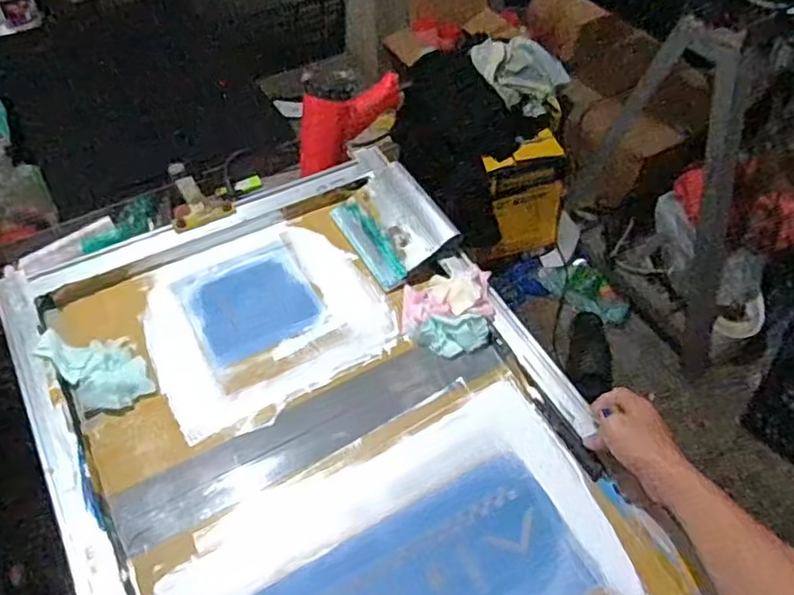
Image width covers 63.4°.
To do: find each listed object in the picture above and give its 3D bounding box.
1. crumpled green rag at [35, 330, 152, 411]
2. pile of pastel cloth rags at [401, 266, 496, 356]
[{"bbox_3d":[-0.342,0.075,0.737,0.131,0.022,0.080,34,56,24],"label":"crumpled green rag"},{"bbox_3d":[0.060,0.013,0.789,0.113,0.049,0.104,3,50,0],"label":"pile of pastel cloth rags"}]

